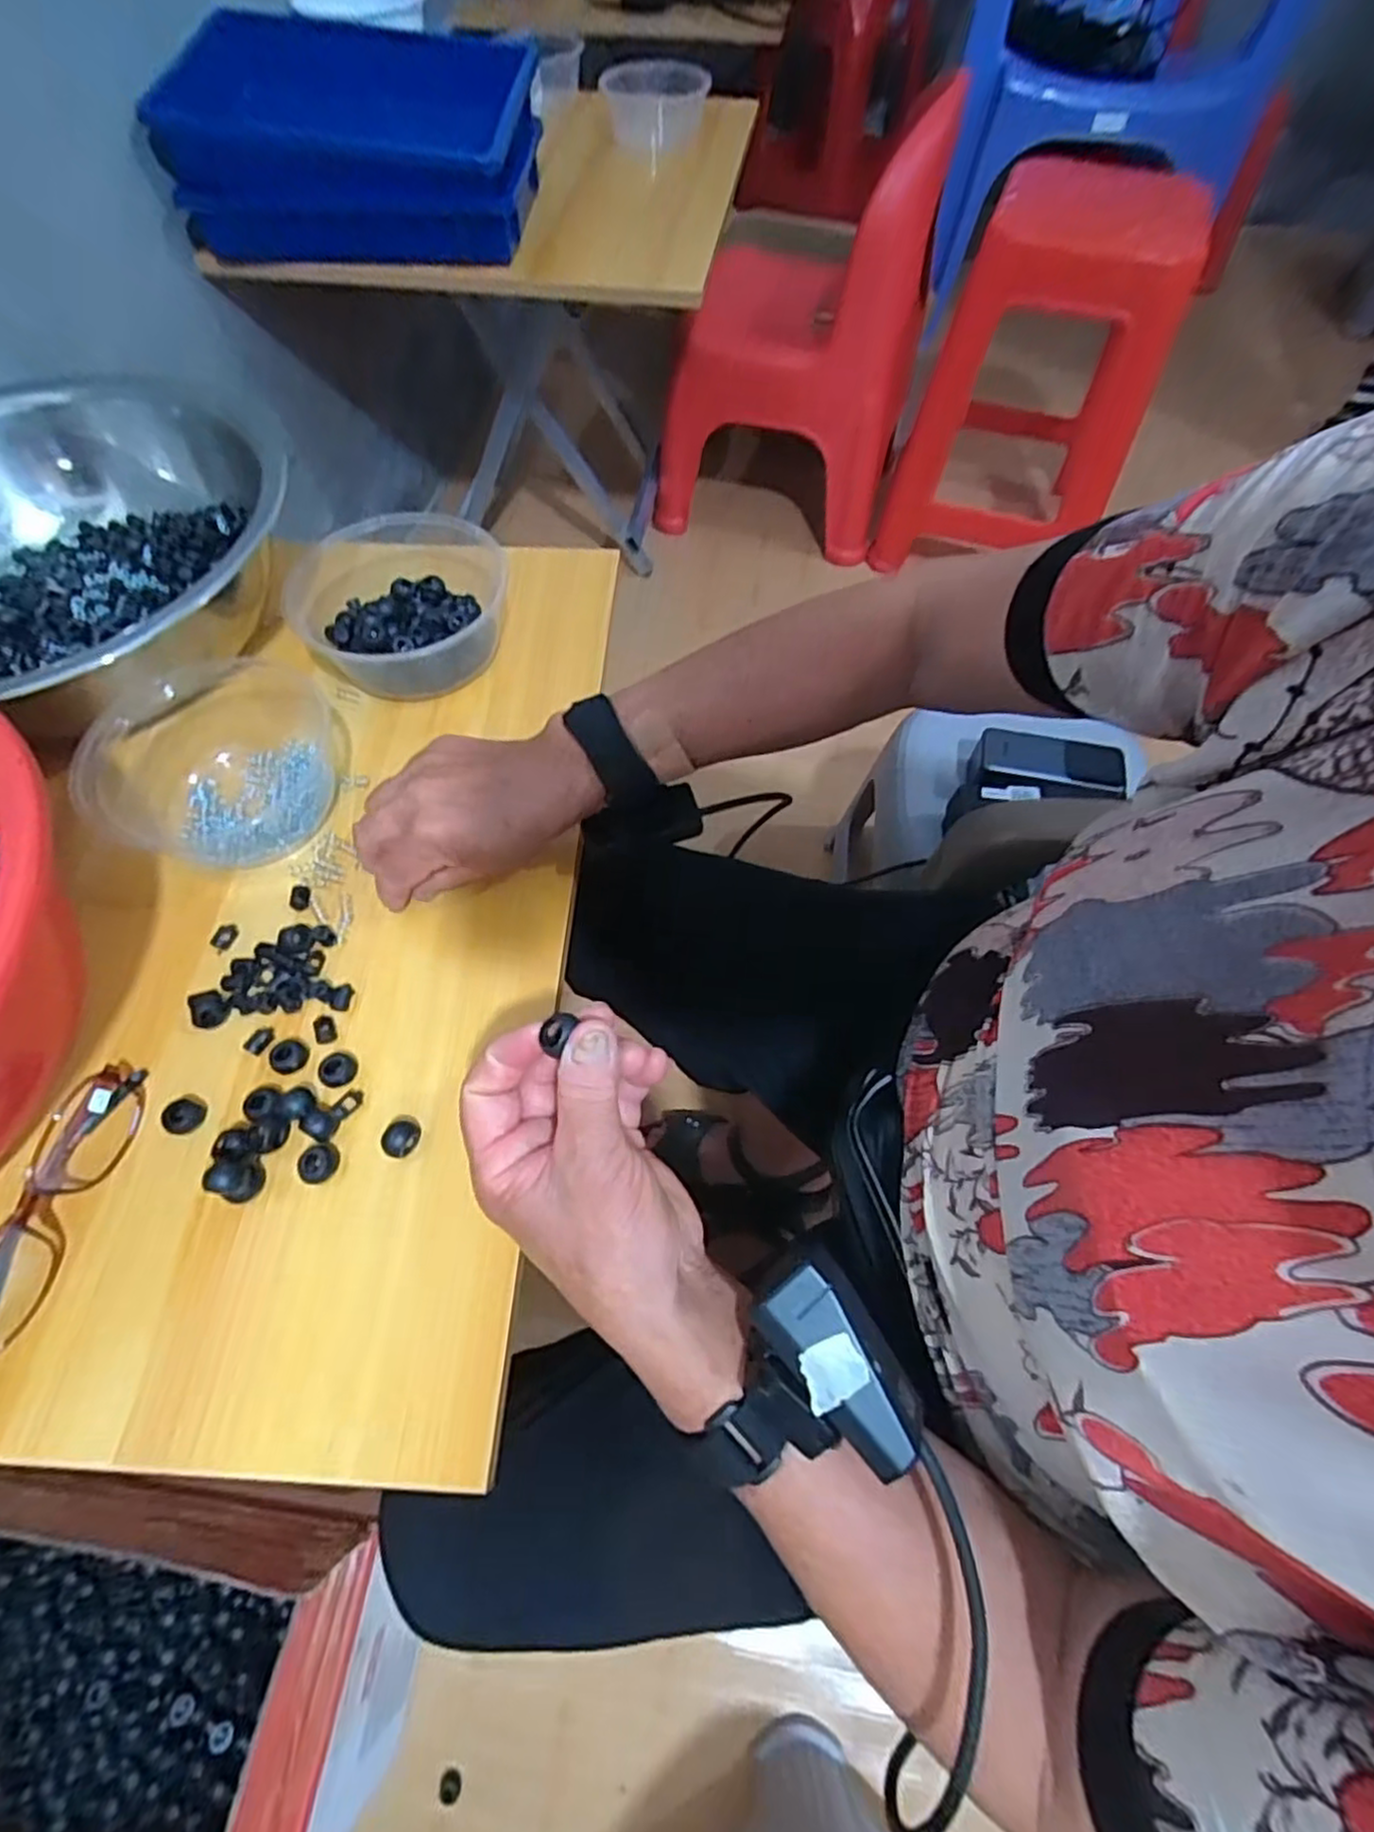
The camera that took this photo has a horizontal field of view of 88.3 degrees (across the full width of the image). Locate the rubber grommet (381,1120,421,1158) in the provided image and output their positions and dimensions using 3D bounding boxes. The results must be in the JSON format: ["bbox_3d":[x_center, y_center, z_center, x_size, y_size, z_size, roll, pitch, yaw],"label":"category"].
[{"bbox_3d":[-0.141,0.111,0.351,0.014,0.017,0.018,26,65,13],"label":"rubber grommet"}]

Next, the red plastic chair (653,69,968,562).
[{"bbox_3d":[0.171,-0.969,1.199,0.410,0.550,0.304,12,63,6],"label":"red plastic chair"}]

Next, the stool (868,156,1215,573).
[{"bbox_3d":[0.572,-0.857,1.159,0.331,0.457,0.331,23,64,11],"label":"stool"}]

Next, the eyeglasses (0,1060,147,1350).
[{"bbox_3d":[-0.303,0.134,0.332,0.041,0.022,0.133,8,62,4],"label":"eyeglasses"}]

